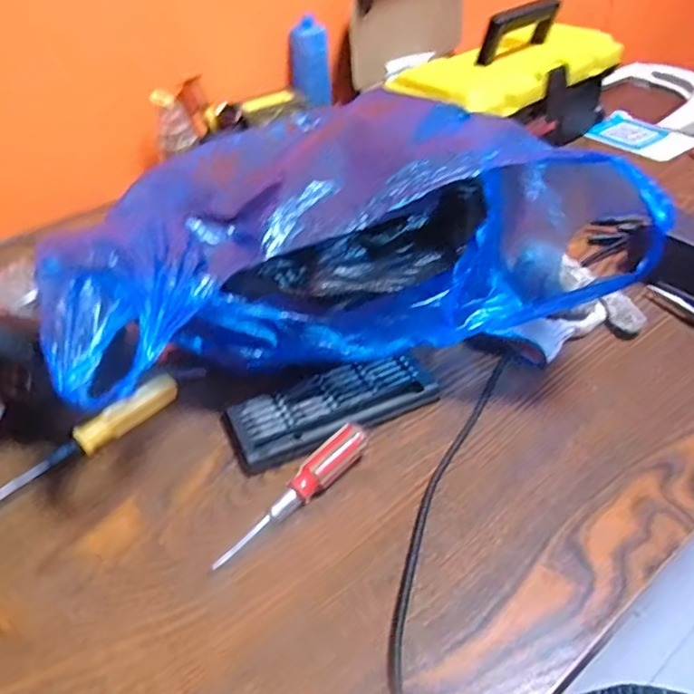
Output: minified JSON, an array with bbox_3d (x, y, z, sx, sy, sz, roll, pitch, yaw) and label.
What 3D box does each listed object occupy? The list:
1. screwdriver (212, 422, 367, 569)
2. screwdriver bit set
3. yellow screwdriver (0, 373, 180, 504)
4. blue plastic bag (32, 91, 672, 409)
[{"bbox_3d":[-0.036,0.093,0.382,0.122,0.019,0.023,-31,48,-27],"label":"screwdriver"},{"bbox_3d":[-0.011,0.046,0.447,0.158,0.022,0.057,-19,44,-16],"label":"screwdriver bit set"},{"bbox_3d":[-0.195,0.070,0.427,0.021,0.015,0.162,31,53,33],"label":"yellow screwdriver"},{"bbox_3d":[-0.020,-0.094,0.480,0.393,0.137,0.315,-13,42,-9],"label":"blue plastic bag"}]

